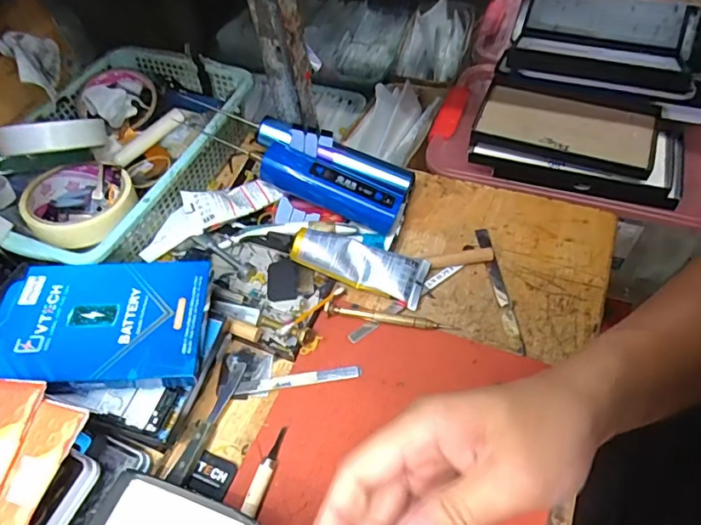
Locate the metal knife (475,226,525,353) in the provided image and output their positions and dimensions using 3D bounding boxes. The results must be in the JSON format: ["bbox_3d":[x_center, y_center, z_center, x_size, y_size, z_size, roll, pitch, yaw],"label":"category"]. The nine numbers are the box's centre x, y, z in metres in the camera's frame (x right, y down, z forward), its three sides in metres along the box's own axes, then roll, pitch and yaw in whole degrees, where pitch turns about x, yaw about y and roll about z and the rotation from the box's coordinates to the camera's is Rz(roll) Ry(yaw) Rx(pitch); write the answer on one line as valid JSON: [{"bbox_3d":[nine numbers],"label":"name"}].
[{"bbox_3d":[0.129,0.020,0.441,0.013,0.005,0.127,-7,54,1],"label":"metal knife"}]

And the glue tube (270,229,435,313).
[{"bbox_3d":[-0.001,-0.004,0.444,0.135,0.029,0.039,15,57,16],"label":"glue tube"}]

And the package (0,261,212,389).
[{"bbox_3d":[-0.187,0.042,0.379,0.154,0.015,0.101,-3,55,-1],"label":"package"}]

